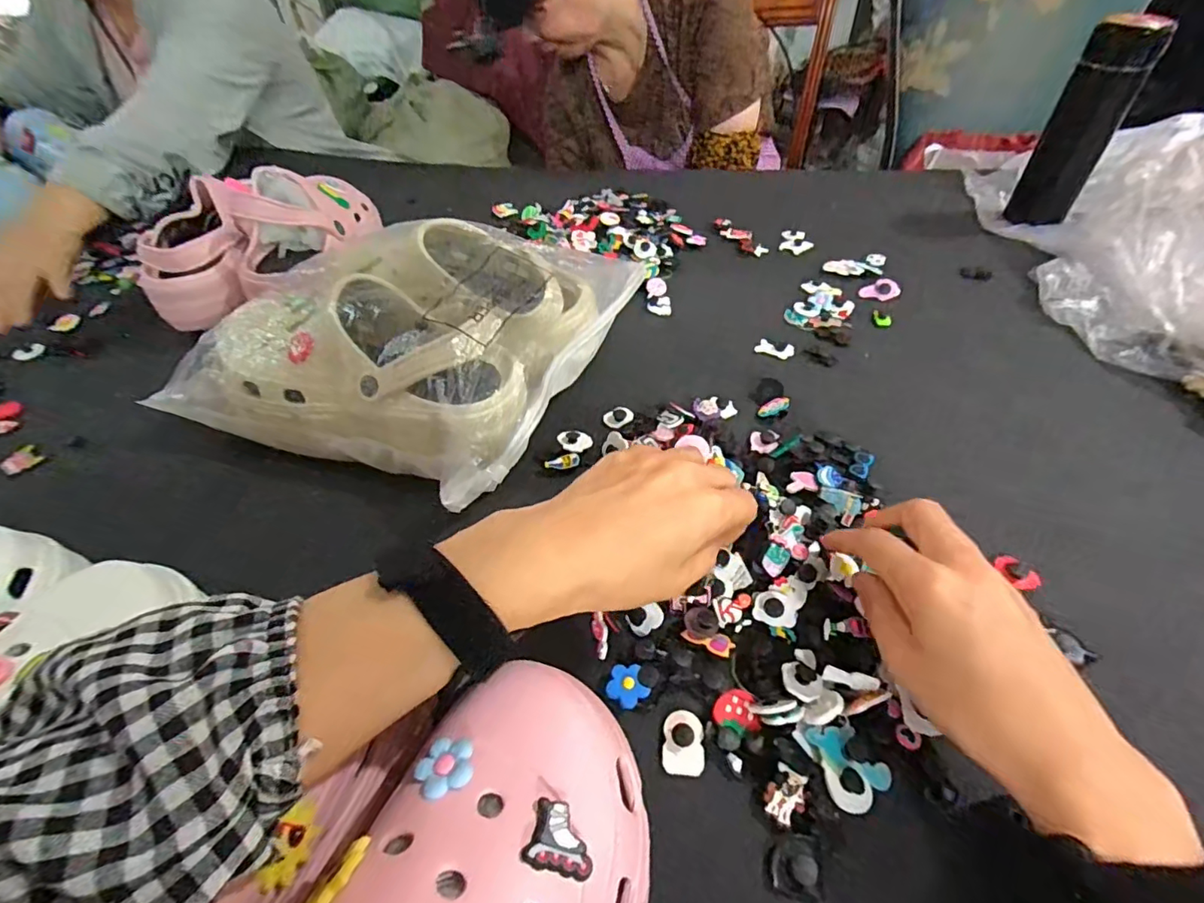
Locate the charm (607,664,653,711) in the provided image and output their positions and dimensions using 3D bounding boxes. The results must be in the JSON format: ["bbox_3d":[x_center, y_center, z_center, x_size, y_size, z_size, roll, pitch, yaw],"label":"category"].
[{"bbox_3d":[0.014,0.133,0.310,0.023,0.006,0.023,-1,47,1],"label":"charm"}]

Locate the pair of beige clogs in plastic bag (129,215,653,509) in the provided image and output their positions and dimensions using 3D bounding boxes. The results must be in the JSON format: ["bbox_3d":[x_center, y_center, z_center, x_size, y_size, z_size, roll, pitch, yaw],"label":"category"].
[{"bbox_3d":[-0.162,-0.109,0.476,0.296,0.115,0.281,16,49,17],"label":"pair of beige clogs in plastic bag"}]

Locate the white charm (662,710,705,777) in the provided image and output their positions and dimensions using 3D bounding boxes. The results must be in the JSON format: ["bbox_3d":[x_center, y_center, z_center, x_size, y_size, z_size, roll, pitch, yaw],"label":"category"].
[{"bbox_3d":[0.044,0.155,0.291,0.021,0.009,0.031,2,47,4],"label":"white charm"}]

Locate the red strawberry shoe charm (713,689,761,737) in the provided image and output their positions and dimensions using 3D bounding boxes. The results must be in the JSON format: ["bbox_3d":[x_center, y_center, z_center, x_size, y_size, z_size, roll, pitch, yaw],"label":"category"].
[{"bbox_3d":[0.074,0.141,0.296,0.024,0.004,0.021,23,52,22],"label":"red strawberry shoe charm"}]

